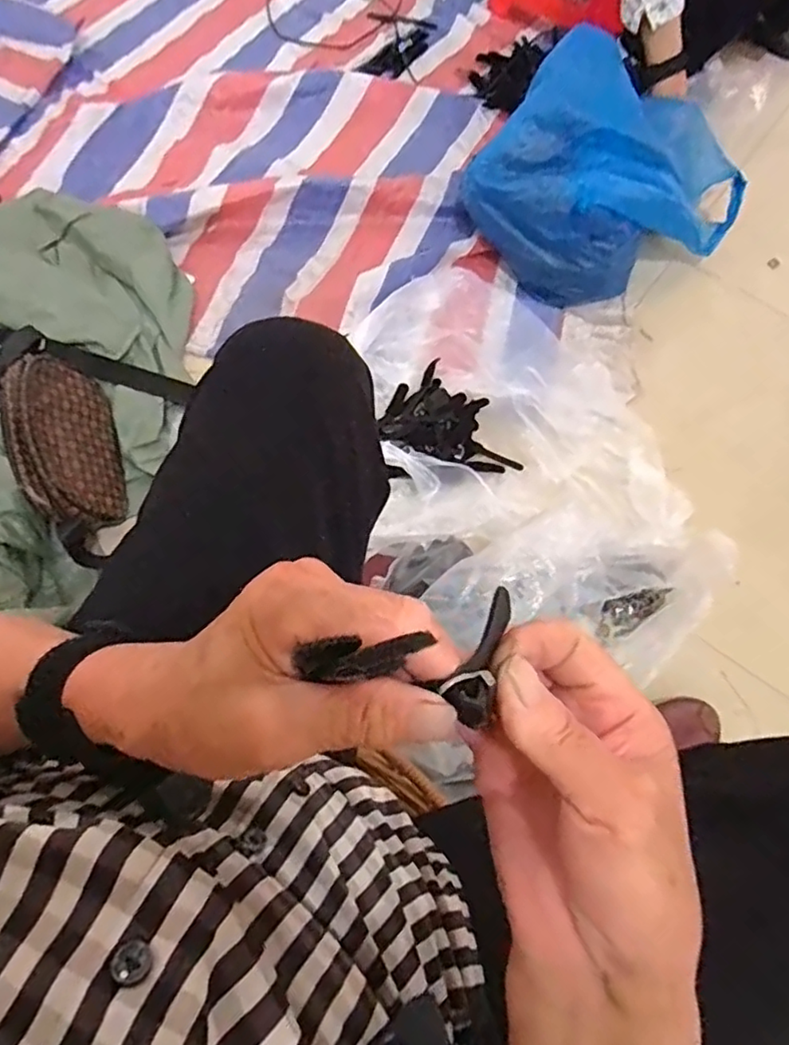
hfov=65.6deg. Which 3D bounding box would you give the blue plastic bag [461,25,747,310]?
[{"bbox_3d":[0.345,-0.556,0.990,0.357,0.231,0.359,43,72,14],"label":"blue plastic bag"}]

